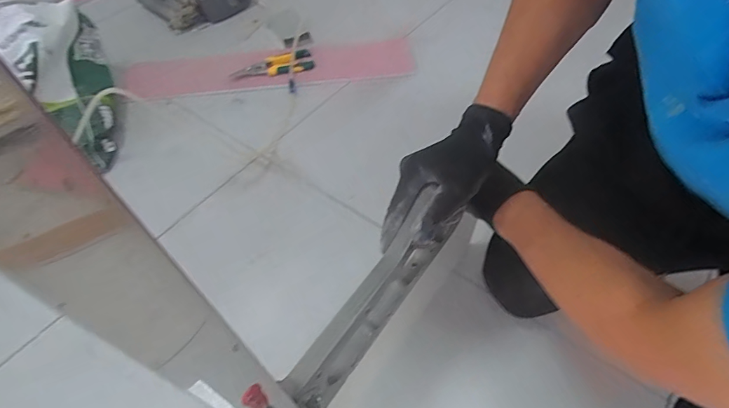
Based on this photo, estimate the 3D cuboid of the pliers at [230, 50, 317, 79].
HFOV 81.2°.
[{"bbox_3d":[-0.227,-0.341,1.048,0.199,0.025,0.076,-20,55,-12],"label":"pliers"}]

